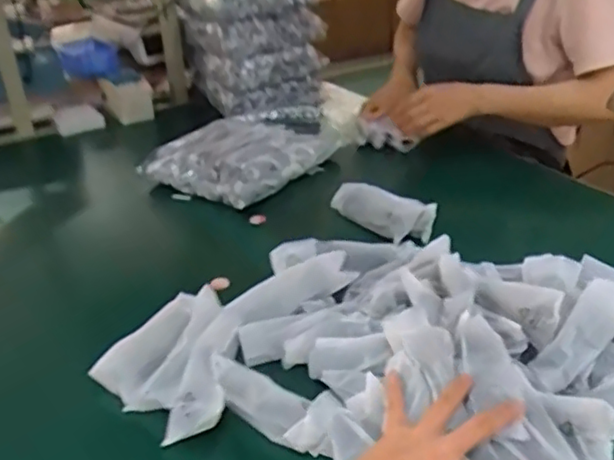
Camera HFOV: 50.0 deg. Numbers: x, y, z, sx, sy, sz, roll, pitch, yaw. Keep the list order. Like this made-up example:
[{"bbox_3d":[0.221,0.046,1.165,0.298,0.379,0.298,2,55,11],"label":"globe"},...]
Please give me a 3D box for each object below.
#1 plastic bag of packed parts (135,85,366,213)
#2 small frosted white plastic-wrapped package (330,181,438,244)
[{"bbox_3d":[-0.043,-0.172,1.152,0.184,0.083,0.449,19,36,33],"label":"plastic bag of packed parts"},{"bbox_3d":[0.103,-0.027,0.927,0.160,0.045,0.049,19,36,34],"label":"small frosted white plastic-wrapped package"}]

